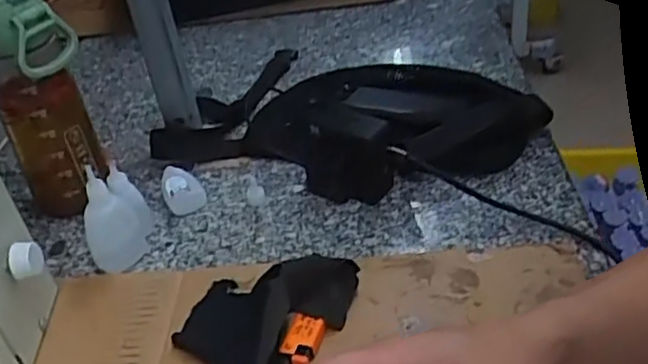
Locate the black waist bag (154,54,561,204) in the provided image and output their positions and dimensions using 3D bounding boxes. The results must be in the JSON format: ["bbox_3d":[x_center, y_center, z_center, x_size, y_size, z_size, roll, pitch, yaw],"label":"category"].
[{"bbox_3d":[0.032,-0.073,0.675,0.344,0.072,0.215,9,39,21],"label":"black waist bag"}]

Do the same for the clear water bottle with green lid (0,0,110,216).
[{"bbox_3d":[-0.239,-0.063,0.583,0.072,0.231,0.065,-25,40,-22],"label":"clear water bottle with green lid"}]

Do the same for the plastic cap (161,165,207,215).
[{"bbox_3d":[-0.133,0.006,0.638,0.036,0.025,0.056,-18,38,-14],"label":"plastic cap"}]

